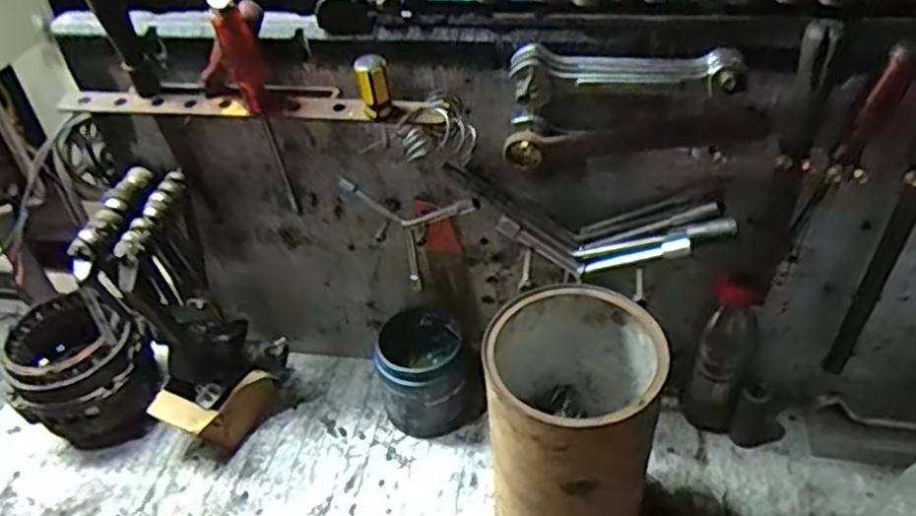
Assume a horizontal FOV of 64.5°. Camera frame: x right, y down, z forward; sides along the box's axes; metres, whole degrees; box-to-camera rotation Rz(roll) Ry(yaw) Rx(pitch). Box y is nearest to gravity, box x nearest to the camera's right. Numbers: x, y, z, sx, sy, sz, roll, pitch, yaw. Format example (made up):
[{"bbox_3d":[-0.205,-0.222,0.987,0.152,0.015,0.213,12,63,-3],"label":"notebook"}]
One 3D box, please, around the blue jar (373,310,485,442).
[{"bbox_3d":[-0.034,0.119,0.740,0.083,0.105,0.079,-2,41,2],"label":"blue jar"}]

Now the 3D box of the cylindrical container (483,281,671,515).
[{"bbox_3d":[0.088,0.150,0.590,0.120,0.234,0.128,-2,41,2],"label":"cylindrical container"}]

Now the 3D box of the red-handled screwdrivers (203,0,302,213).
[{"bbox_3d":[-0.167,-0.115,0.583,0.051,0.205,0.066,-20,44,-17],"label":"red-handled screwdrivers"}]

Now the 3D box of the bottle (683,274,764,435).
[{"bbox_3d":[0.251,0.088,0.680,0.049,0.183,0.049,18,46,23],"label":"bottle"}]

